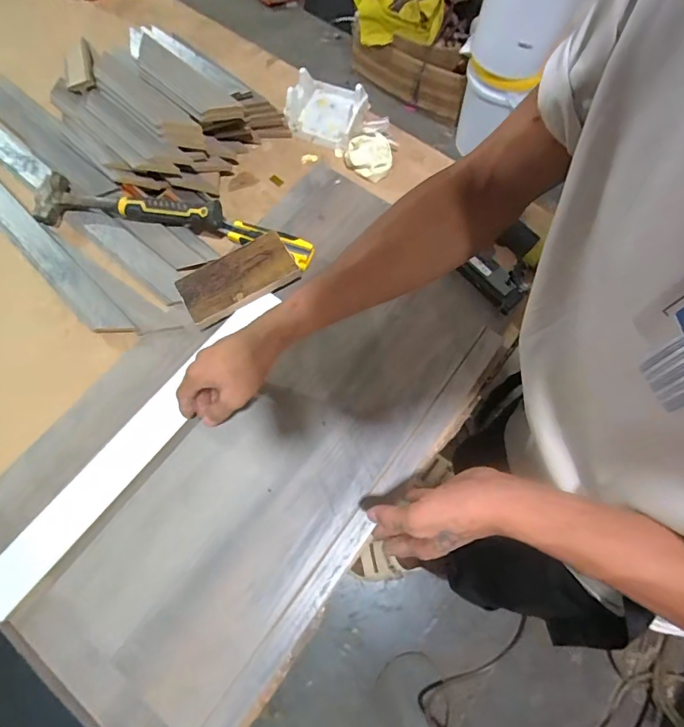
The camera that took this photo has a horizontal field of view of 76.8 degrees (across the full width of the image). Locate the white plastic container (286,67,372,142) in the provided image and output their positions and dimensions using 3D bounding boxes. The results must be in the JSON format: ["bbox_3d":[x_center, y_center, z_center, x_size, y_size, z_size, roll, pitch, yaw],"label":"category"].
[{"bbox_3d":[-0.022,-0.407,0.685,0.118,0.051,0.106,20,71,8],"label":"white plastic container"}]

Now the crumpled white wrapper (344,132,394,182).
[{"bbox_3d":[0.043,-0.313,0.645,0.058,0.034,0.061,-34,72,-11],"label":"crumpled white wrapper"}]

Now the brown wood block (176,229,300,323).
[{"bbox_3d":[-0.139,-0.113,0.573,0.149,0.026,0.075,-29,71,-9],"label":"brown wood block"}]

